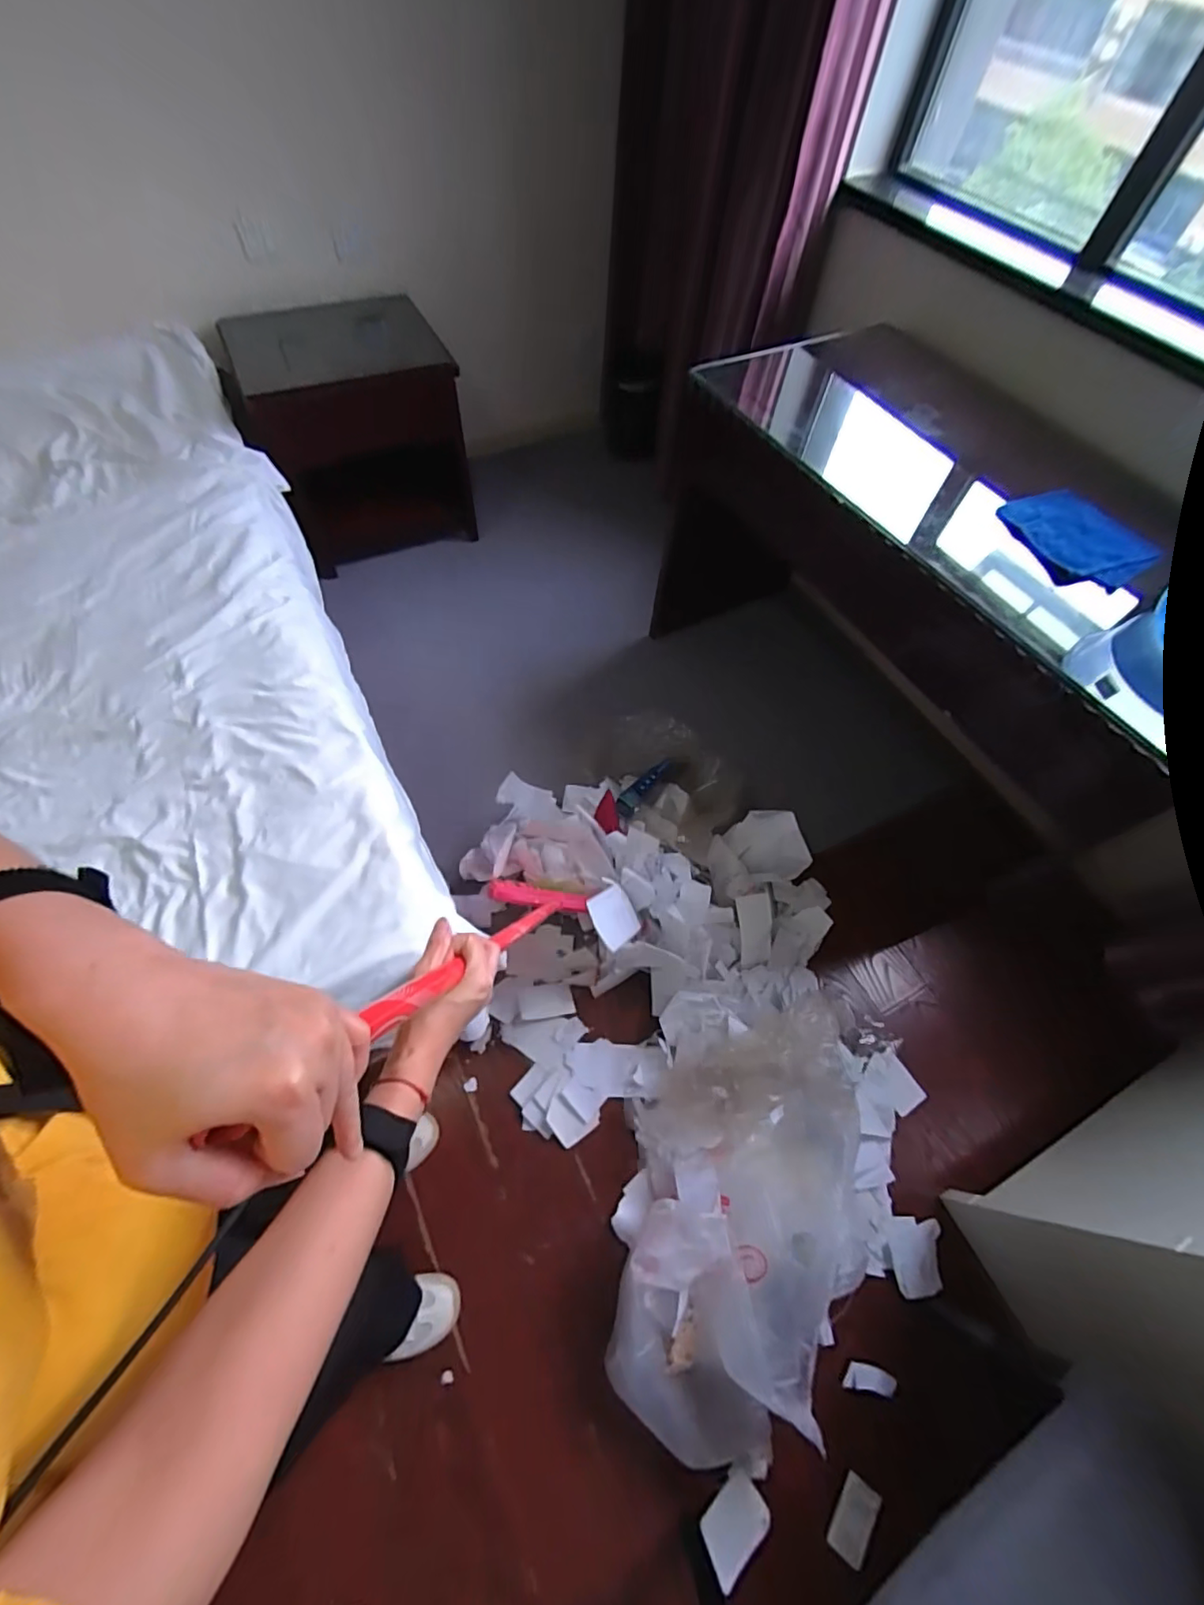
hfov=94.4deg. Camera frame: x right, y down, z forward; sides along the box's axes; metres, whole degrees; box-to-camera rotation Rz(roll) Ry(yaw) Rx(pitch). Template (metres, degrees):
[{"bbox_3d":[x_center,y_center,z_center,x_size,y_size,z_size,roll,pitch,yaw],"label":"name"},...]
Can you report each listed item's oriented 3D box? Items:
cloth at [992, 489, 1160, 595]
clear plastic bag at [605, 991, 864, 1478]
[{"bbox_3d":[0.774,-0.432,0.918,0.184,0.043,0.226,-15,63,-10],"label":"cloth"},{"bbox_3d":[0.258,0.711,0.999,0.401,0.175,0.673,9,62,3],"label":"clear plastic bag"}]

